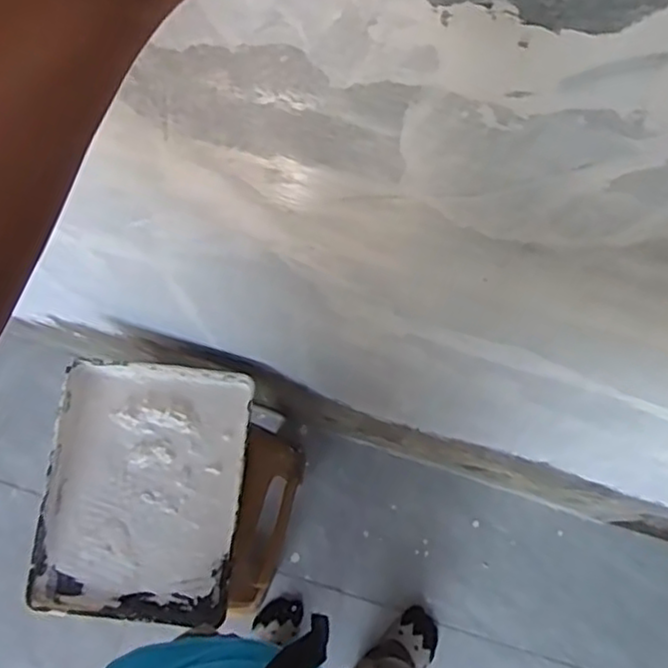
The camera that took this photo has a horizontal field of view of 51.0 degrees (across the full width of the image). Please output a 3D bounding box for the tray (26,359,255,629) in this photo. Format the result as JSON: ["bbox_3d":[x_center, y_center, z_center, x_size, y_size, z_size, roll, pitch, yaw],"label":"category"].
[{"bbox_3d":[-0.276,0.225,1.029,0.280,0.048,0.363,6,74,0],"label":"tray"}]

